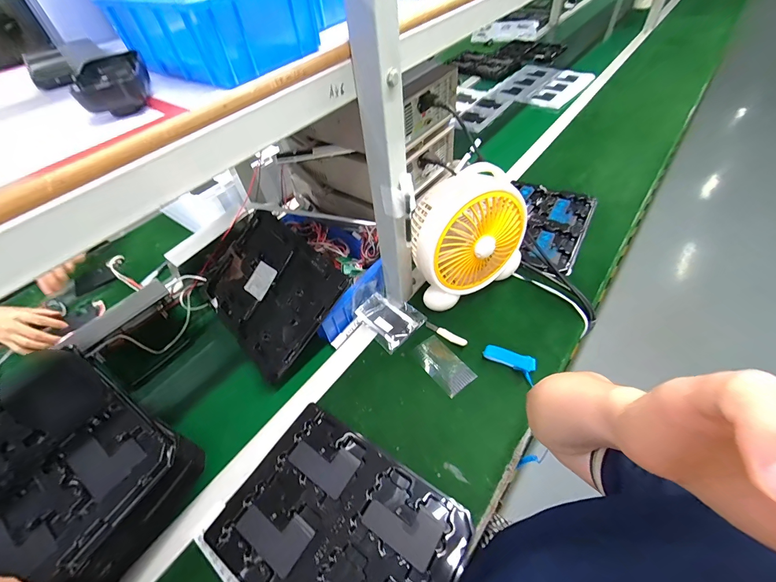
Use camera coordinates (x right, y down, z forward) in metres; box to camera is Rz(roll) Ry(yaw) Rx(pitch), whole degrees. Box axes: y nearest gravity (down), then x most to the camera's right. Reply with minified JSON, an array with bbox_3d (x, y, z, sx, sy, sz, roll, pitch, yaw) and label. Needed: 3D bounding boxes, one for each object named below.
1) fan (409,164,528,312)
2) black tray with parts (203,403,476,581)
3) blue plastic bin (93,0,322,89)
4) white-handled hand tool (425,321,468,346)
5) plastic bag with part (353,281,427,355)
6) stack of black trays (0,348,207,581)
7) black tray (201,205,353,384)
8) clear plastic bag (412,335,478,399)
[{"bbox_3d":[0.138,-0.099,0.617,0.204,0.228,0.122,-31,53,-20],"label":"fan"},{"bbox_3d":[-0.065,0.310,0.439,0.290,0.016,0.216,26,56,25],"label":"black tray with parts"},{"bbox_3d":[-0.175,-0.270,0.339,0.179,0.064,0.130,29,58,27],"label":"blue plastic bin"},{"bbox_3d":[0.106,0.077,0.618,0.086,0.010,0.018,34,60,30],"label":"white-handled hand tool"},{"bbox_3d":[-0.001,0.036,0.635,0.098,0.062,0.116,-38,56,-24],"label":"plastic bag with part"},{"bbox_3d":[-0.411,0.223,0.420,0.285,0.078,0.204,22,55,23],"label":"stack of black trays"},{"bbox_3d":[-0.222,-0.006,0.624,0.279,0.019,0.218,40,95,27],"label":"black tray"},{"bbox_3d":[0.094,0.127,0.589,0.058,0.008,0.110,-36,52,-14],"label":"clear plastic bag"}]

